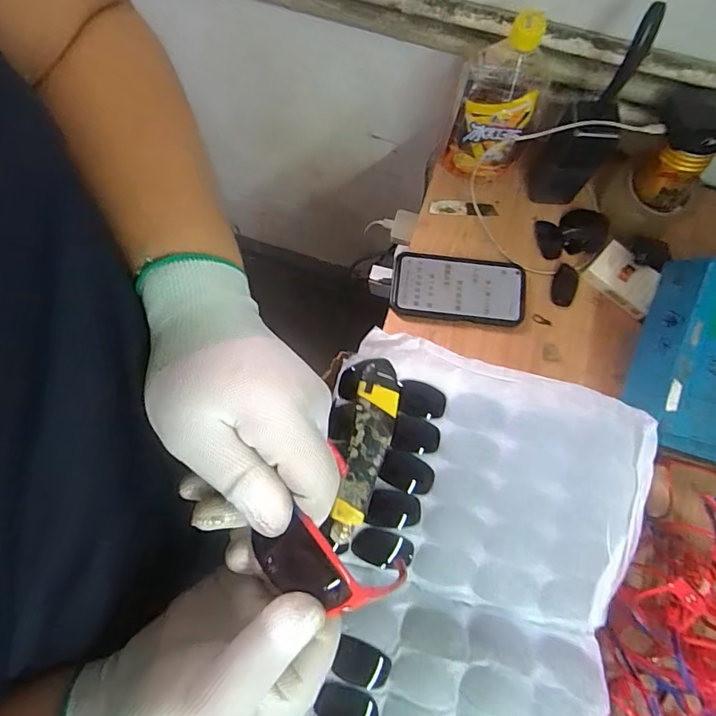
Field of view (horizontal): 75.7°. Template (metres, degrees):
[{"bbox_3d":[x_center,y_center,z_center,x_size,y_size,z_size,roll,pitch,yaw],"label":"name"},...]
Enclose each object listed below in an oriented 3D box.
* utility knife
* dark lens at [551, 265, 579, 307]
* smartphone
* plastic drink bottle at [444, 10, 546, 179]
[{"bbox_3d":[0.009,0.080,0.418,0.037,0.023,0.165,11,76,2],"label":"utility knife"},{"bbox_3d":[0.260,-0.090,0.580,0.028,0.011,0.053,19,77,4],"label":"dark lens"},{"bbox_3d":[0.126,-0.087,0.578,0.161,0.018,0.081,6,76,1],"label":"smartphone"},{"bbox_3d":[0.164,-0.294,0.531,0.089,0.199,0.094,19,77,4],"label":"plastic drink bottle"}]

